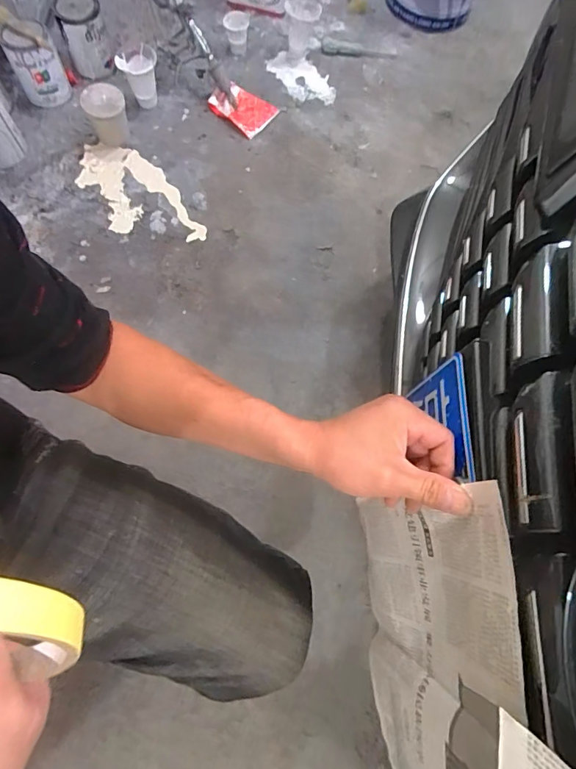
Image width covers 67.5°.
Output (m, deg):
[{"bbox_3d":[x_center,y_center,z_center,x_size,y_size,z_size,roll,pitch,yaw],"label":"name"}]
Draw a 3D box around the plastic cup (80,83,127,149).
[{"bbox_3d":[-0.417,-0.620,1.002,0.090,0.117,0.107,-22,75,-11],"label":"plastic cup"}]

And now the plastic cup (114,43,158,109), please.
[{"bbox_3d":[-0.356,-0.737,1.052,0.086,0.124,0.086,1,74,-4],"label":"plastic cup"}]

